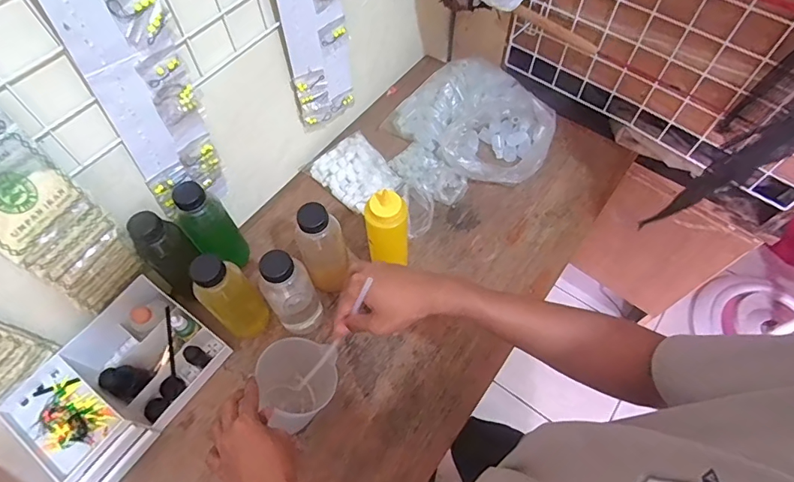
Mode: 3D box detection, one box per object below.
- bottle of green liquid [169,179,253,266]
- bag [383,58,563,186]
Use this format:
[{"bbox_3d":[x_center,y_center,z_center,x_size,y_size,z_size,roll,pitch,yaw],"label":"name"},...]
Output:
[{"bbox_3d":[-0.274,-0.017,0.673,0.063,0.177,0.052,-31,64,-15],"label":"bottle of green liquid"},{"bbox_3d":[0.154,-0.228,0.841,0.211,0.081,0.279,-41,67,-20],"label":"bag"}]

